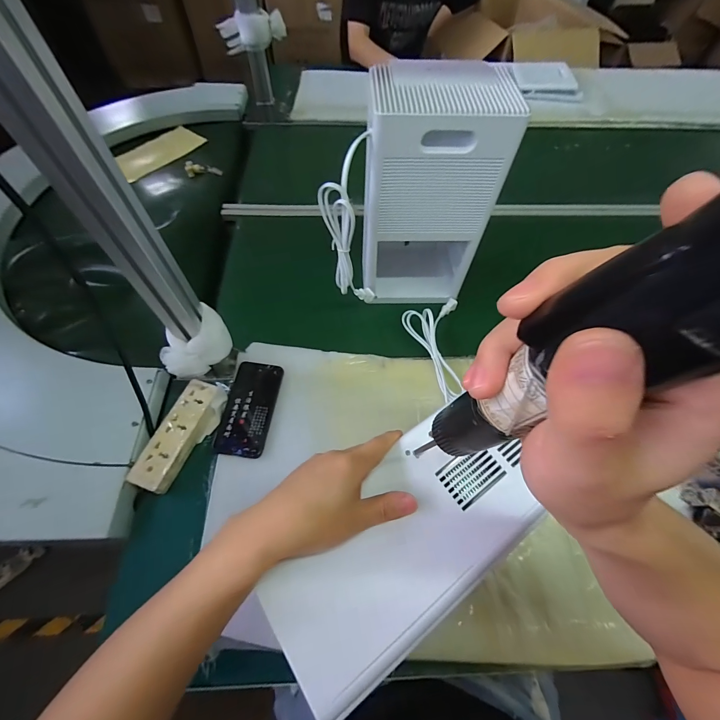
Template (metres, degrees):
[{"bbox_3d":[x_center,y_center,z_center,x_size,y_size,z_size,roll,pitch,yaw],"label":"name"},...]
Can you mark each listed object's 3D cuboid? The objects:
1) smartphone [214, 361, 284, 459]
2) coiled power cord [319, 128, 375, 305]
[{"bbox_3d":[-0.178,0.076,0.538,0.077,0.013,0.154,10,61,-3],"label":"smartphone"},{"bbox_3d":[-0.015,-0.191,0.517,0.072,0.282,0.051,-36,67,-21],"label":"coiled power cord"}]

